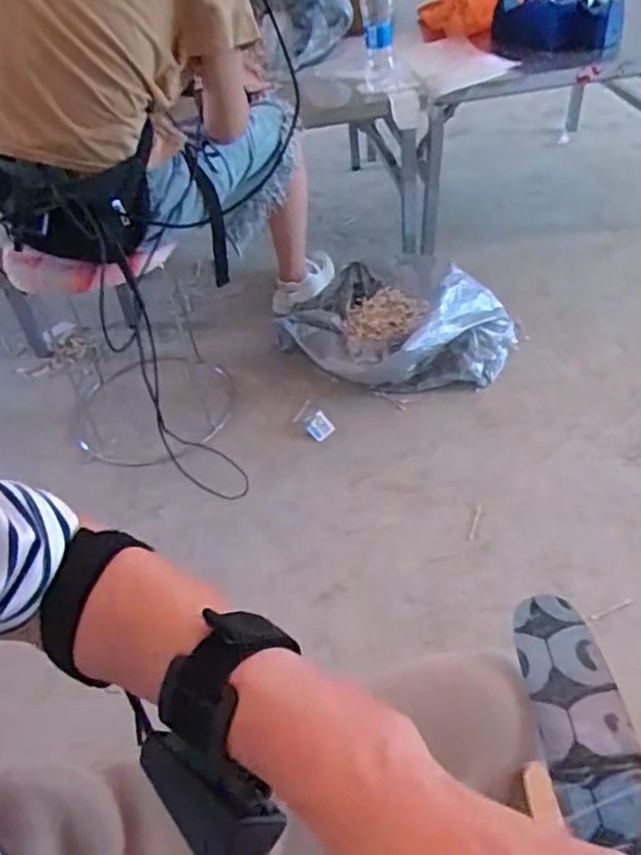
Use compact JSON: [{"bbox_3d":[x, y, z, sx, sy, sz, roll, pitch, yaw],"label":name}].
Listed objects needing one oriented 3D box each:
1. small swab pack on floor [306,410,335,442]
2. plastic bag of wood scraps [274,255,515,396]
[{"bbox_3d":[-0.001,-0.002,1.384,0.051,0.011,0.054,-38,76,-7],"label":"small swab pack on floor"},{"bbox_3d":[0.167,-0.234,1.486,0.486,0.167,0.381,21,53,25],"label":"plastic bag of wood scraps"}]

